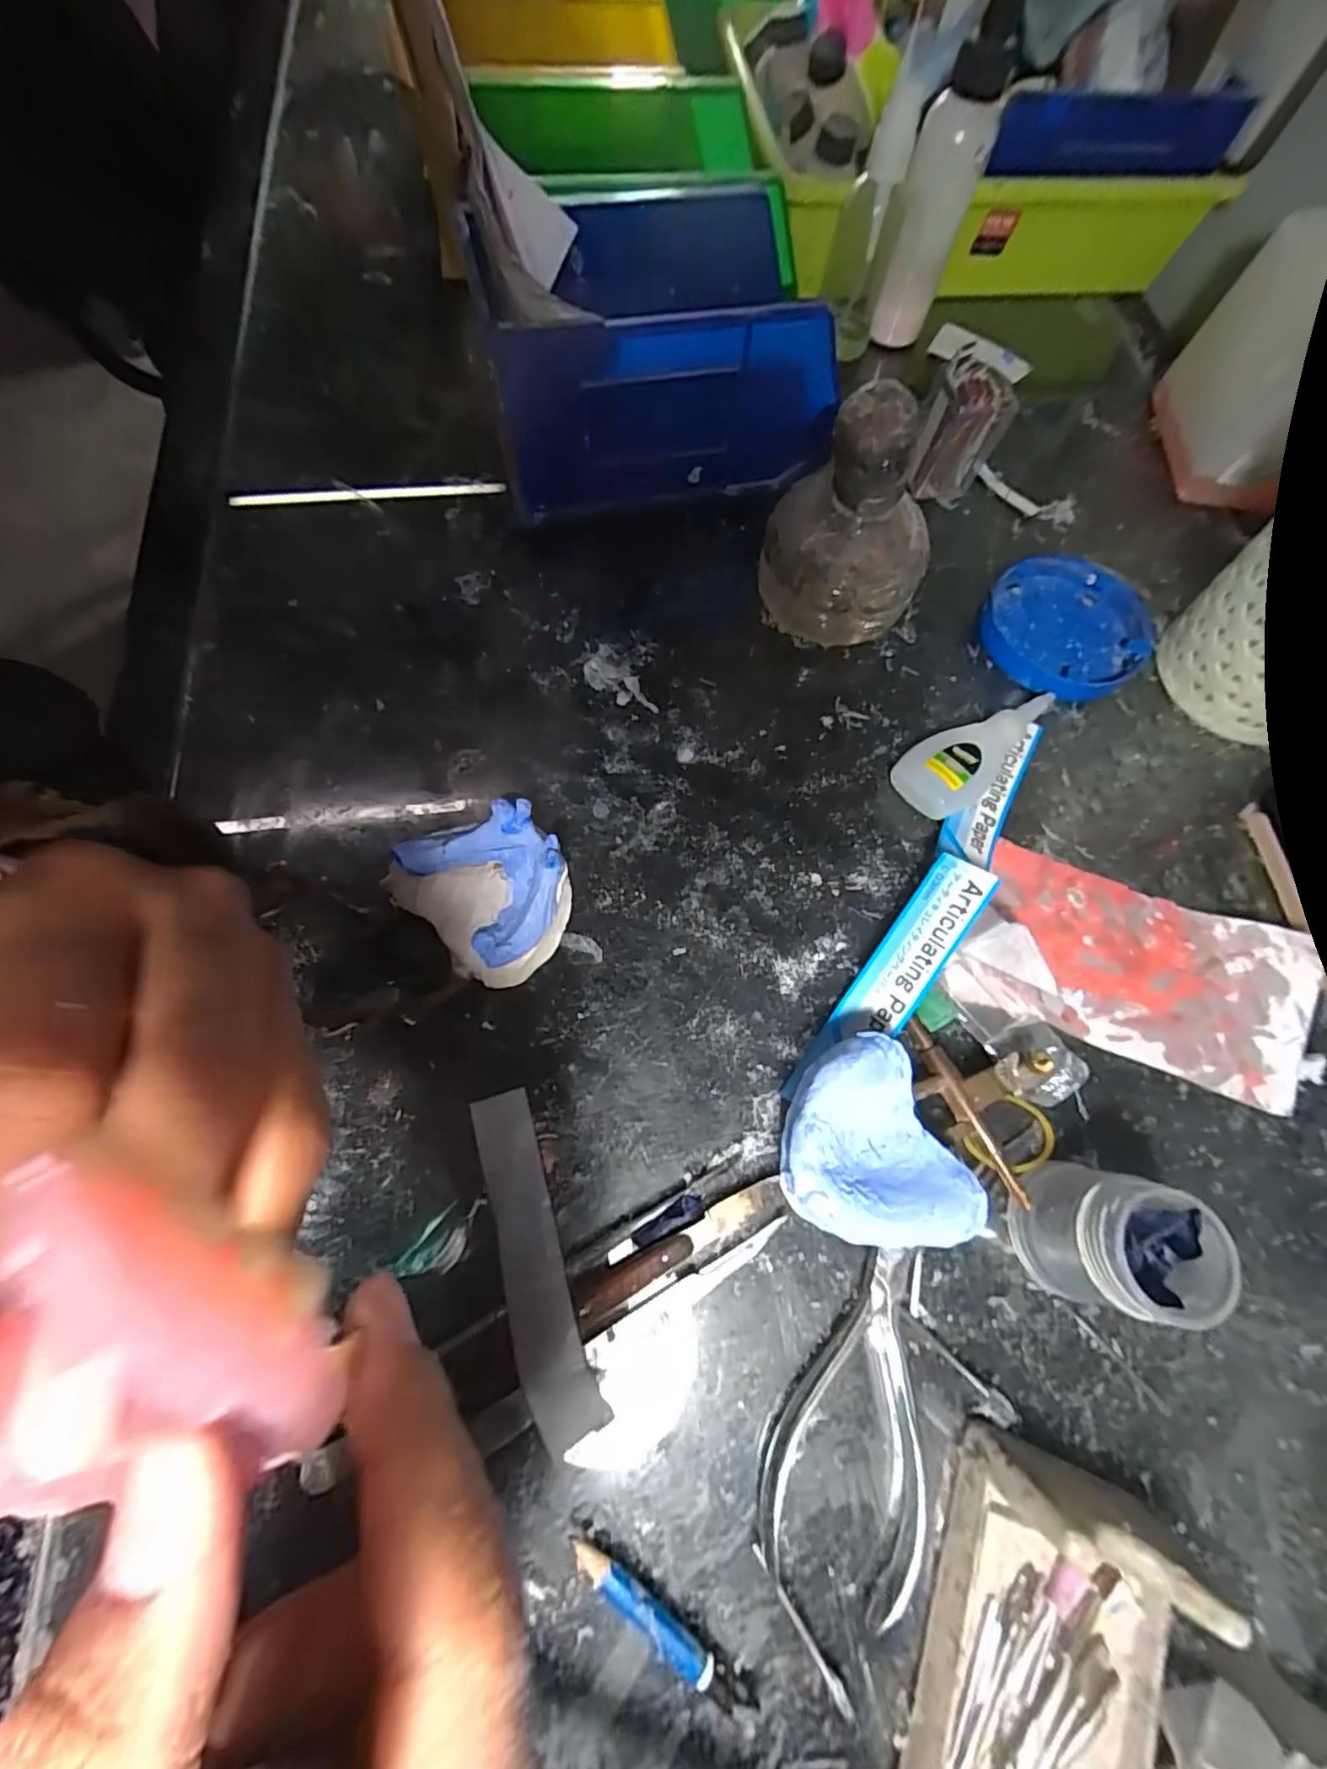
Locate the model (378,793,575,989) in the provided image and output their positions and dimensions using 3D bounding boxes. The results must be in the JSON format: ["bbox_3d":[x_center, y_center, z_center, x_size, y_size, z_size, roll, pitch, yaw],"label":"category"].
[{"bbox_3d":[-0.070,0.001,0.250,0.067,0.029,0.058,43,74,12],"label":"model"}]

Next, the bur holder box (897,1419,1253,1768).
[{"bbox_3d":[0.112,0.223,0.171,0.064,0.044,0.094,24,71,6],"label":"bur holder box"}]

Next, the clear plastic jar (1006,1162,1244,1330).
[{"bbox_3d":[0.148,0.119,0.208,0.041,0.052,0.041,1,70,-2],"label":"clear plastic jar"}]

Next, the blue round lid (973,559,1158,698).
[{"bbox_3d":[0.209,-0.134,0.324,0.081,0.012,0.085,1,70,-2],"label":"blue round lid"}]

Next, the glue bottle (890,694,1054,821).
[{"bbox_3d":[0.144,-0.063,0.289,0.084,0.019,0.034,-38,76,-15],"label":"glue bottle"}]

